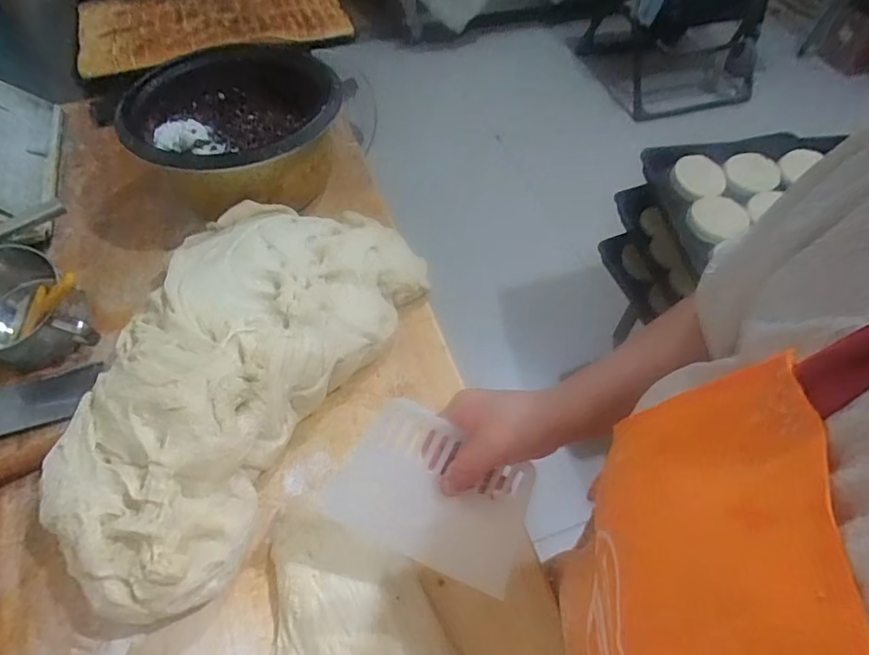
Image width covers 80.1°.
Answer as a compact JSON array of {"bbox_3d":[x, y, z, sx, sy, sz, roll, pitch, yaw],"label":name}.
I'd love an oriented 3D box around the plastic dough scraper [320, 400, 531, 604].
[{"bbox_3d":[0.004,0.142,0.442,0.164,0.006,0.116,25,87,-2],"label":"plastic dough scraper"}]

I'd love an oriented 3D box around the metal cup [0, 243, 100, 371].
[{"bbox_3d":[-0.479,-0.011,0.598,0.124,0.112,0.118,0,55,0],"label":"metal cup"}]

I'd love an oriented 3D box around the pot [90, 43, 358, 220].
[{"bbox_3d":[-0.275,-0.276,0.738,0.256,0.122,0.276,30,60,19],"label":"pot"}]

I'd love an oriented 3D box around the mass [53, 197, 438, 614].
[{"bbox_3d":[-0.218,0.024,0.569,0.243,0.105,0.484,23,58,15],"label":"mass"}]

